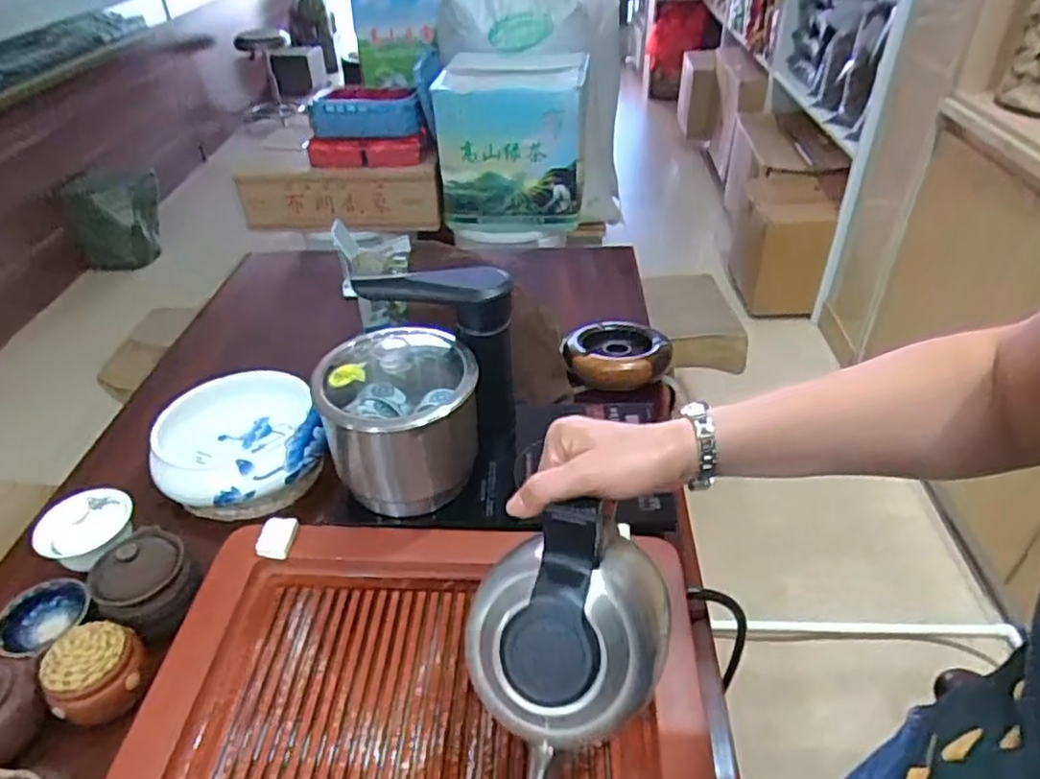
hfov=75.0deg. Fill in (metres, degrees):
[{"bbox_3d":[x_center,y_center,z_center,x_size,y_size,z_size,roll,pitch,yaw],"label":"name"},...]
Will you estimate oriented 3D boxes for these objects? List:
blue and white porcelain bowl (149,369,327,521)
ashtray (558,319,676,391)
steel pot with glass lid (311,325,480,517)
[{"bbox_3d":[-0.346,0.071,0.839,0.181,0.085,0.186,-2,38,1],"label":"blue and white porcelain bowl"},{"bbox_3d":[0.139,-0.052,0.981,0.152,0.050,0.145,-2,38,1],"label":"ashtray"},{"bbox_3d":[-0.126,0.037,0.741,0.155,0.168,0.160,-2,38,1],"label":"steel pot with glass lid"}]

